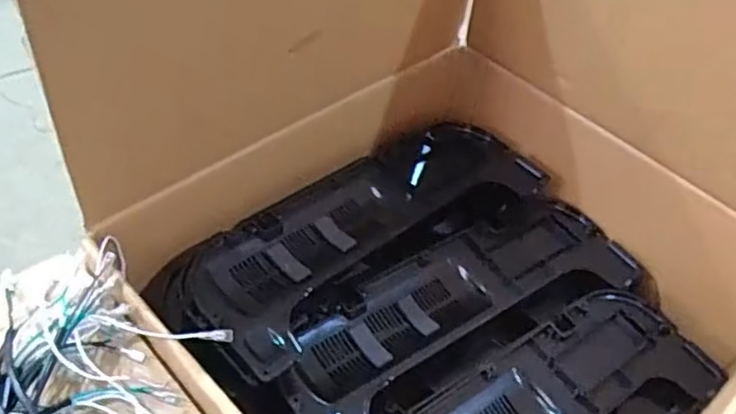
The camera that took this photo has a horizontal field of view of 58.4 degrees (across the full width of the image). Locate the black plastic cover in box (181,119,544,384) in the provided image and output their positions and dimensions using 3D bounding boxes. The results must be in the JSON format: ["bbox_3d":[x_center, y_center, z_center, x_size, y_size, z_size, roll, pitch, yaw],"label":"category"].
[{"bbox_3d":[0.007,0.019,0.790,0.491,0.051,0.172,-33,58,-31],"label":"black plastic cover in box"}]

